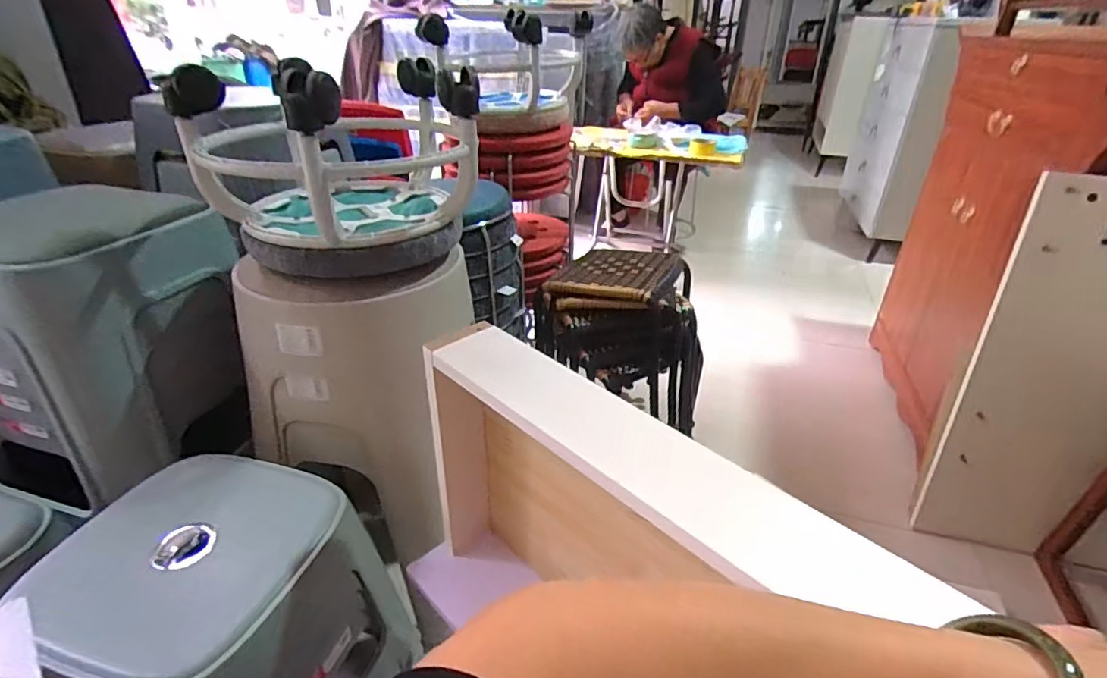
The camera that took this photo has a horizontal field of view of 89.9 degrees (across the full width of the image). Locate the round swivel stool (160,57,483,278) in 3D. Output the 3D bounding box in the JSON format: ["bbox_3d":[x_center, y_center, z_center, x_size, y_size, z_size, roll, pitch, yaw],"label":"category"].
[{"bbox_3d":[-0.271,-0.229,0.711,0.325,0.212,0.297,1,30,-1],"label":"round swivel stool"}]

